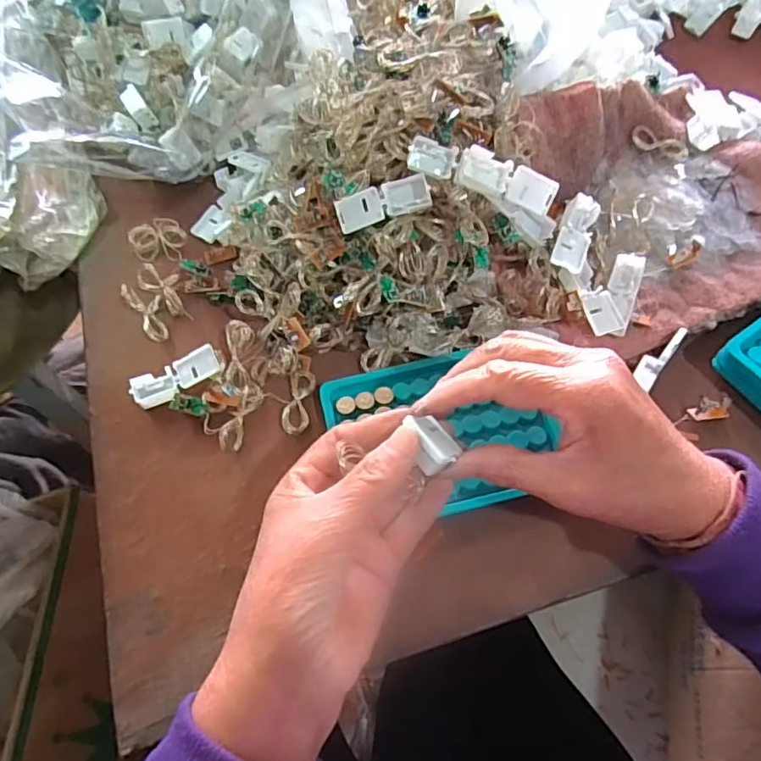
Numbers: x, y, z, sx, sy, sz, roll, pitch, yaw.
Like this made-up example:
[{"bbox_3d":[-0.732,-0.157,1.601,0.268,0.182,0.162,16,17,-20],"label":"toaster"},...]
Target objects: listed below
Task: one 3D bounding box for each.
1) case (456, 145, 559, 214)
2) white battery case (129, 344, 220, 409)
[{"bbox_3d":[0.071,-0.112,0.324,0.057,0.010,0.021,18,108,-9],"label":"case"},{"bbox_3d":[-0.128,-0.002,0.364,0.054,0.009,0.022,-24,65,-11],"label":"white battery case"}]

